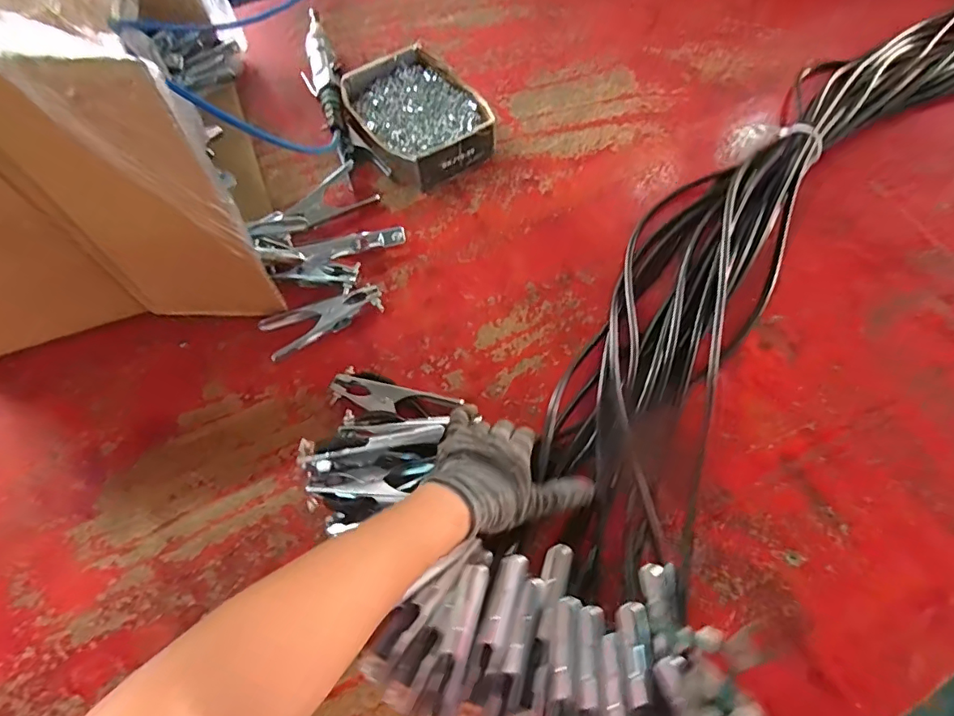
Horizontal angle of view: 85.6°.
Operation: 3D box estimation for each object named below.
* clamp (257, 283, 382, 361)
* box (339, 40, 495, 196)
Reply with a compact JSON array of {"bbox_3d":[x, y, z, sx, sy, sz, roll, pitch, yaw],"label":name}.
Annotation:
[{"bbox_3d":[-0.168,-0.044,0.571,0.130,0.018,0.046,-27,69,-13],"label":"clamp"},{"bbox_3d":[-0.082,-0.325,0.687,0.151,0.041,0.198,-34,70,-15],"label":"box"}]

